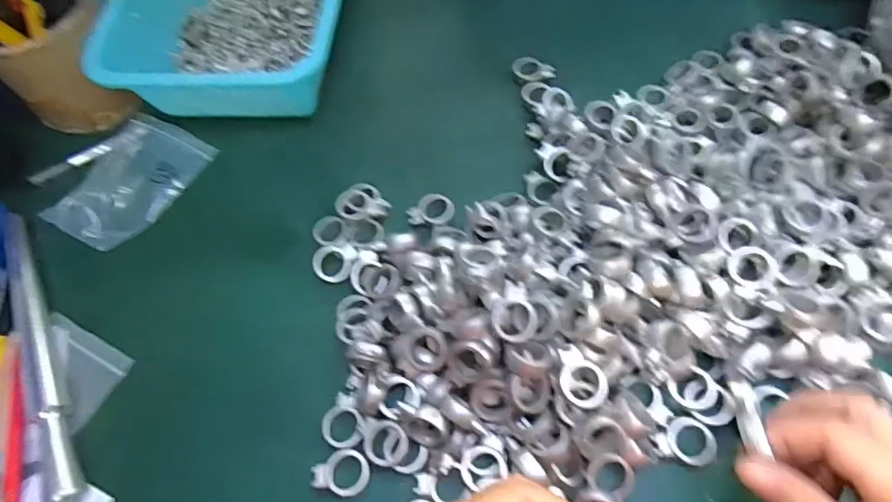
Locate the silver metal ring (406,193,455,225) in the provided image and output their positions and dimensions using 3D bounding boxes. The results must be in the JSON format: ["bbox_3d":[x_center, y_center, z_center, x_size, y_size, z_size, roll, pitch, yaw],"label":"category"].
[{"bbox_3d":[-0.011,-0.032,0.390,0.035,0.006,0.024,-2,64,3],"label":"silver metal ring"}]

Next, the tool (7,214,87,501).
[{"bbox_3d":[-0.284,0.063,0.347,0.015,0.011,0.228,-29,66,-10],"label":"tool"}]

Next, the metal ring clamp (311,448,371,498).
[{"bbox_3d":[-0.064,0.134,0.306,0.034,0.004,0.026,-1,64,3],"label":"metal ring clamp"}]

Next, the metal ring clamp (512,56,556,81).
[{"bbox_3d":[0.078,-0.160,0.450,0.038,0.008,0.024,16,66,11],"label":"metal ring clamp"}]

